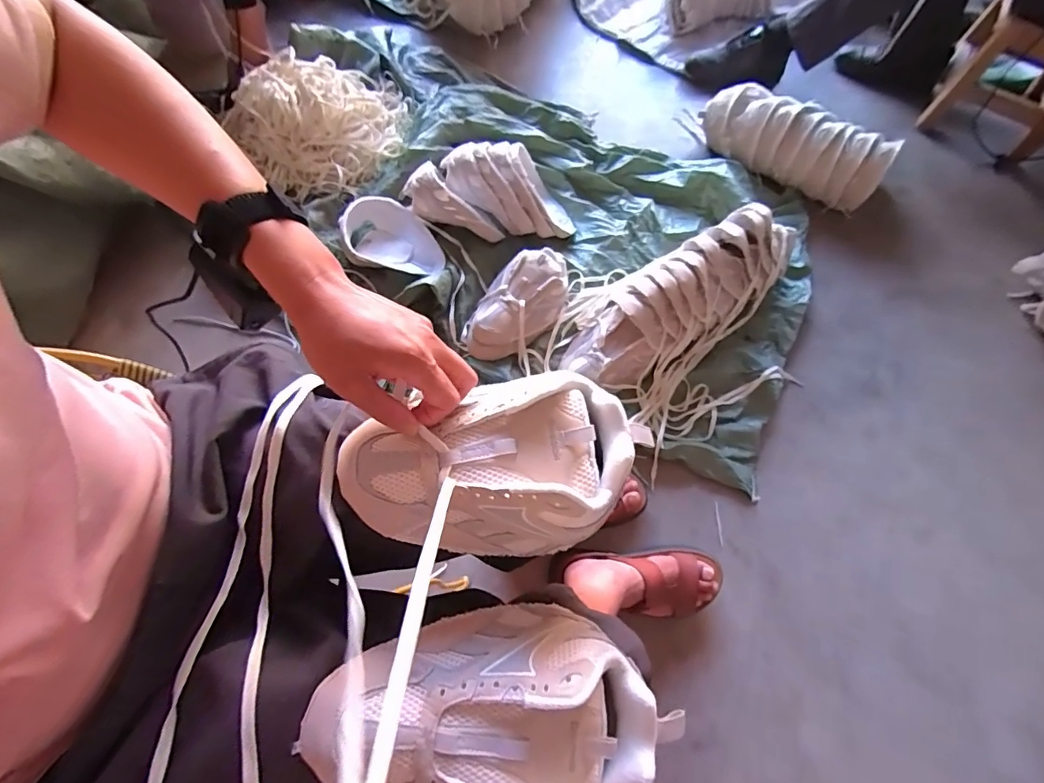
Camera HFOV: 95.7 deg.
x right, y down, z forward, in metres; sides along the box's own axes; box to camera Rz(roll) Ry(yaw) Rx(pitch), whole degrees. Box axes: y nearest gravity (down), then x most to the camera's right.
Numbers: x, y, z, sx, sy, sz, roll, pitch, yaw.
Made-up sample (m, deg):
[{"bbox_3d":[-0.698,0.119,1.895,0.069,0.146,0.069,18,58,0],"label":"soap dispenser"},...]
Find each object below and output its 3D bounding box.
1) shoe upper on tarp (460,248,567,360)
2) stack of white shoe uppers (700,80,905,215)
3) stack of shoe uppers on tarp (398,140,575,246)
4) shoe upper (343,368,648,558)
[{"bbox_3d":[-0.011,-0.185,0.937,0.245,0.086,0.139,-37,75,-15],"label":"shoe upper on tarp"},{"bbox_3d":[0.642,-0.577,1.120,0.439,0.153,0.112,34,71,9],"label":"stack of white shoe uppers"},{"bbox_3d":[-0.068,-0.433,1.005,0.349,0.119,0.180,-4,70,-4],"label":"stack of shoe uppers on tarp"},{"bbox_3d":[-0.025,0.050,0.356,0.221,0.071,0.132,1,69,-3],"label":"shoe upper"}]

